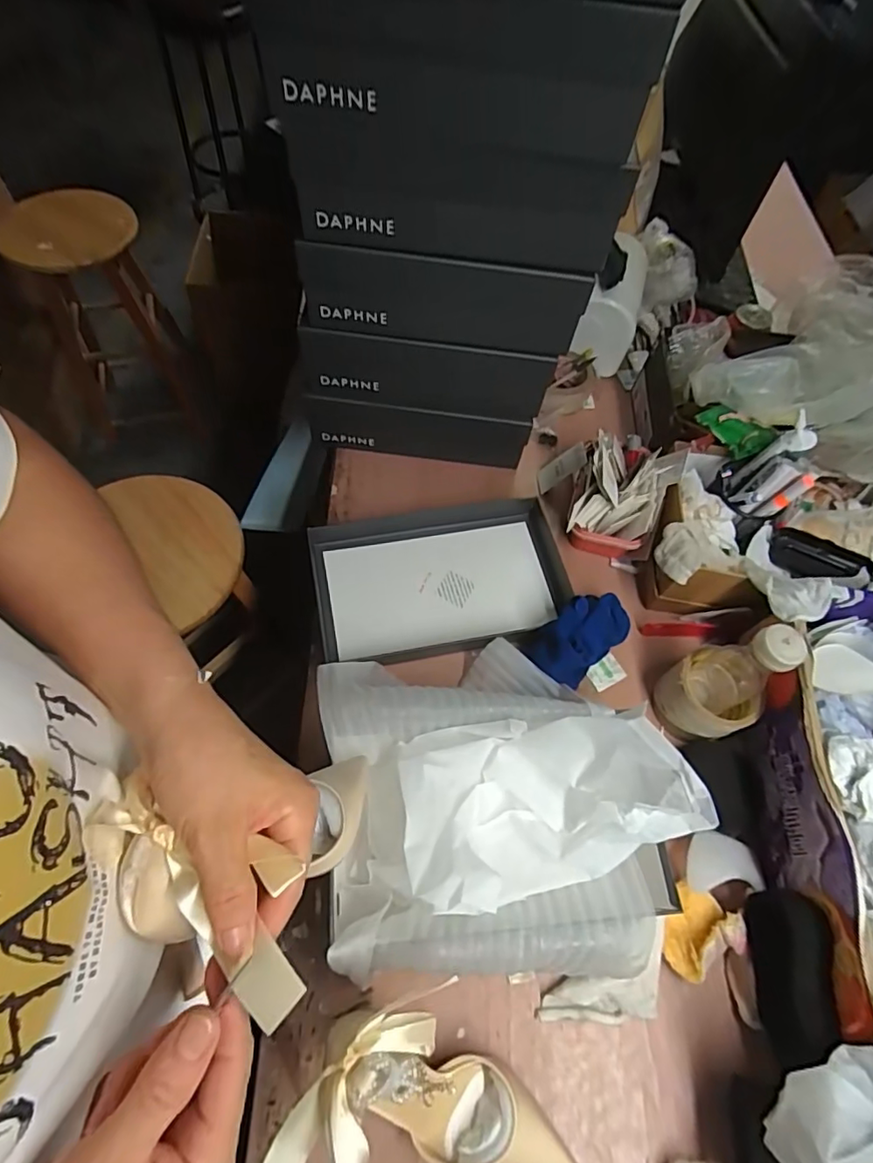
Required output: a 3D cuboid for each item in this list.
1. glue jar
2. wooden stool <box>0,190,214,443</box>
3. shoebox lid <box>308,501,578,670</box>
[{"bbox_3d":[0.299,0.103,0.565,0.076,0.176,0.083,2,62,-3],"label":"glue jar"},{"bbox_3d":[-0.766,-0.587,1.308,0.286,0.484,0.280,-27,67,-16],"label":"wooden stool"},{"bbox_3d":[0.005,0.005,0.700,0.312,0.045,0.194,-8,63,-8],"label":"shoebox lid"}]

